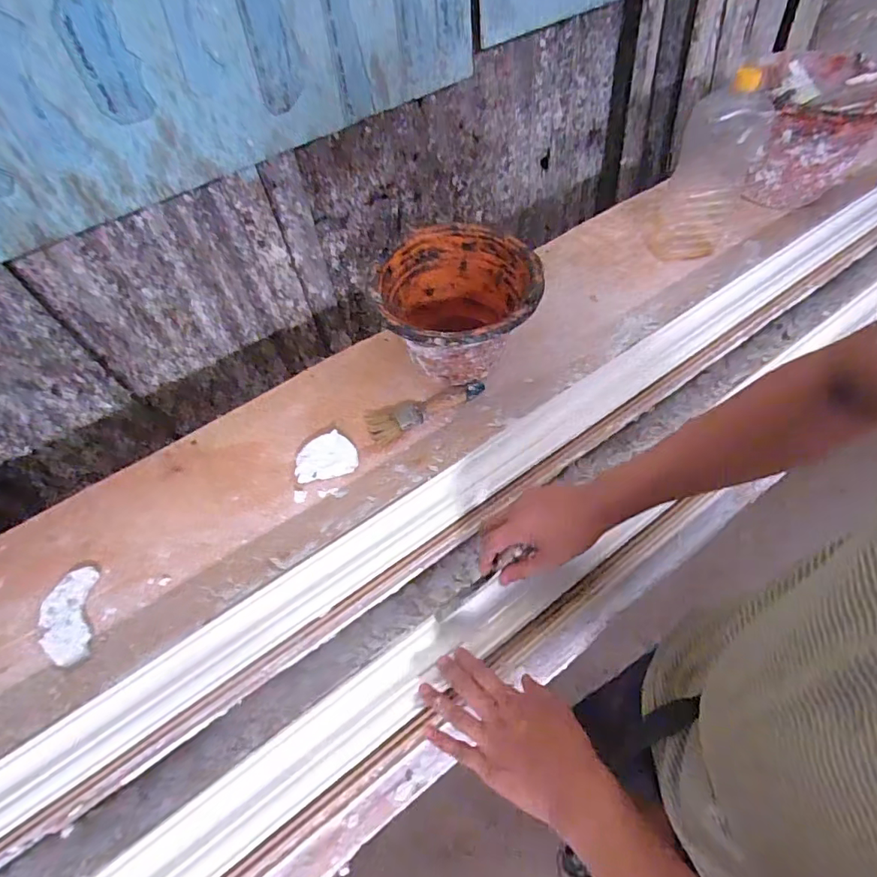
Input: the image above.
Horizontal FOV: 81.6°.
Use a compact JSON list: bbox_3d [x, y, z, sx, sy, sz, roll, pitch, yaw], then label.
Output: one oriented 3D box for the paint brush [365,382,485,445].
[{"bbox_3d":[-0.022,-0.052,0.811,0.203,0.012,0.063,-26,58,-12],"label":"paint brush"}]

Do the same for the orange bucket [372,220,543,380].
[{"bbox_3d":[0.032,-0.191,0.809,0.233,0.169,0.247,-2,56,4],"label":"orange bucket"}]

